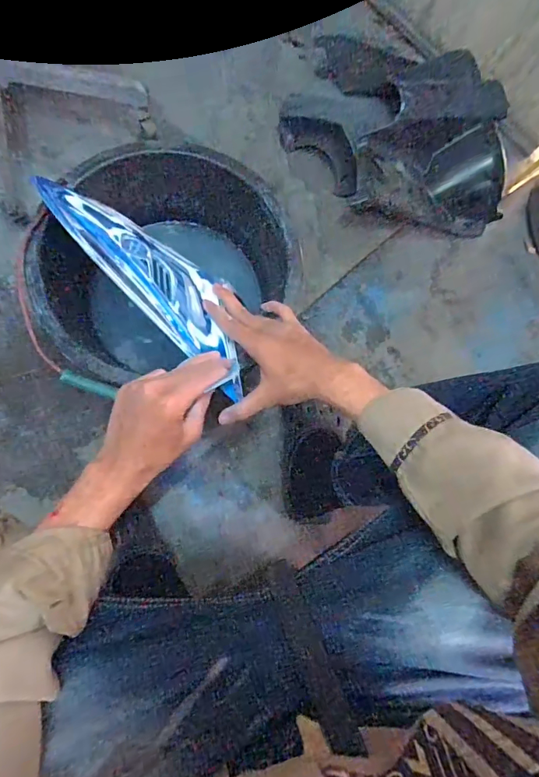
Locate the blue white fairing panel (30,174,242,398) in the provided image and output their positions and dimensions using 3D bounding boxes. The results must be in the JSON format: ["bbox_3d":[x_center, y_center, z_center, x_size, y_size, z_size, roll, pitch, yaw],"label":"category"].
[{"bbox_3d":[-0.132,-0.127,0.517,0.314,0.018,0.115,42,43,-3],"label":"blue white fairing panel"}]

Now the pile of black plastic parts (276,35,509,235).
[{"bbox_3d":[0.241,-0.488,0.863,0.489,0.144,0.311,40,80,7],"label":"pile of black plastic parts"}]

